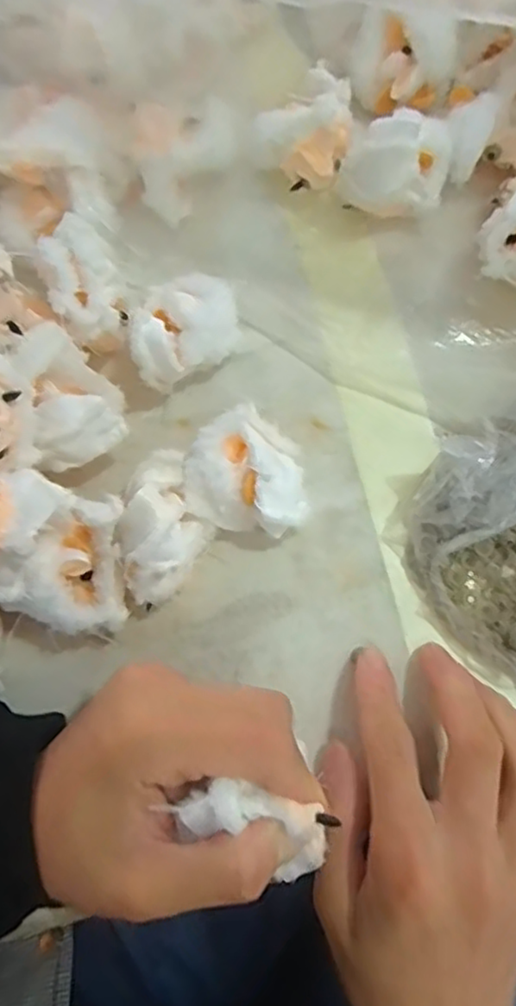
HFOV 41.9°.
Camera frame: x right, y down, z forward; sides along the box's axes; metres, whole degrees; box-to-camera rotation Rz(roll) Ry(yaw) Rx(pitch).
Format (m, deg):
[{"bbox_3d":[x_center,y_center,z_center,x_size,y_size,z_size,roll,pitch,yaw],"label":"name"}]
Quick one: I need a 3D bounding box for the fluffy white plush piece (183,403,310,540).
[{"bbox_3d":[-0.003,-0.011,0.314,0.056,0.034,0.052,0,78,0],"label":"fluffy white plush piece"}]

